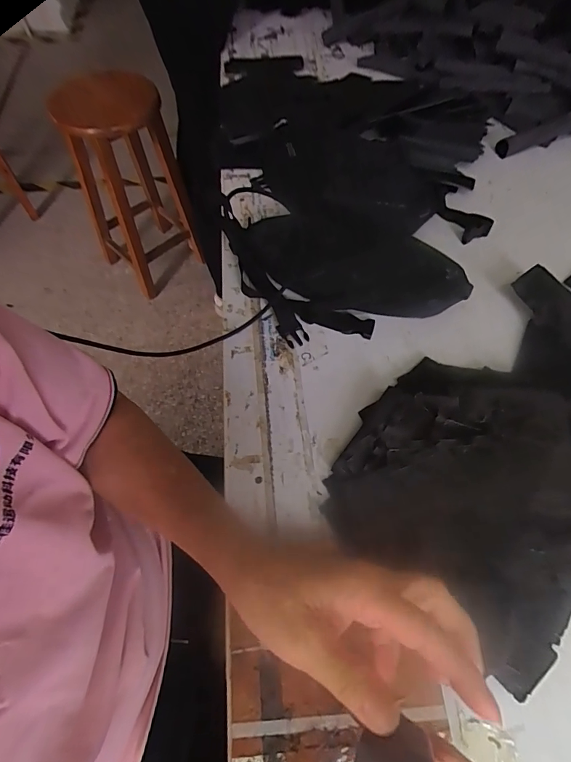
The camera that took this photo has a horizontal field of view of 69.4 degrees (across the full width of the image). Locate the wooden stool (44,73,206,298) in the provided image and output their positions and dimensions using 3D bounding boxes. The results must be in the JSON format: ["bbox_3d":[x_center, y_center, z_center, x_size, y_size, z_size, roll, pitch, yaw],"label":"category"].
[{"bbox_3d":[-0.513,-0.626,1.401,0.295,0.594,0.350,-31,66,-17],"label":"wooden stool"}]

